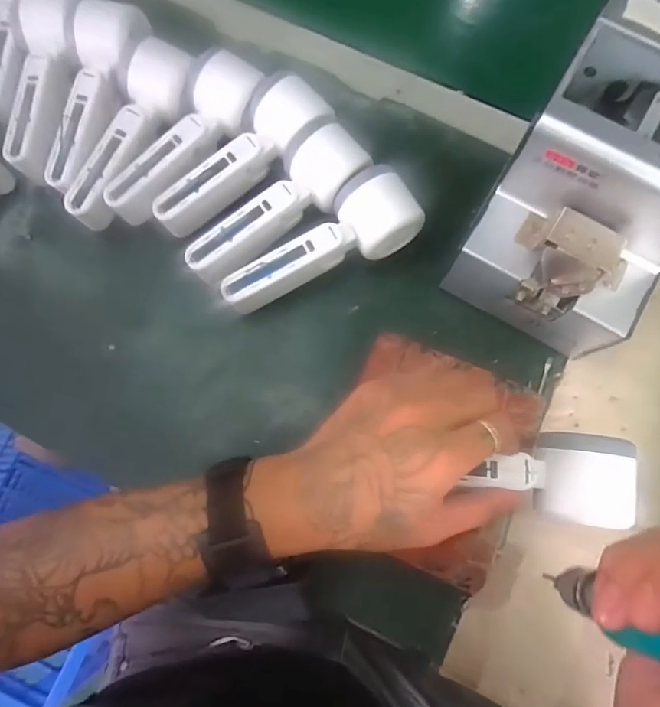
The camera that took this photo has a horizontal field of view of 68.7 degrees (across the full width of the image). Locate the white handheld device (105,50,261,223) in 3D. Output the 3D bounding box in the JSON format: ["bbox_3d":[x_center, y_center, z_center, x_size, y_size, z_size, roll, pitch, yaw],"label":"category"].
[{"bbox_3d":[-0.117,-0.174,0.402,0.058,0.045,0.158,33,80,8],"label":"white handheld device"}]

